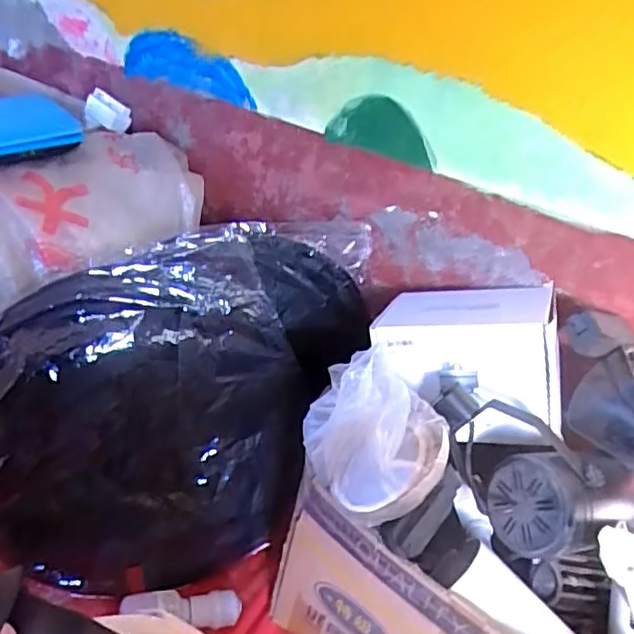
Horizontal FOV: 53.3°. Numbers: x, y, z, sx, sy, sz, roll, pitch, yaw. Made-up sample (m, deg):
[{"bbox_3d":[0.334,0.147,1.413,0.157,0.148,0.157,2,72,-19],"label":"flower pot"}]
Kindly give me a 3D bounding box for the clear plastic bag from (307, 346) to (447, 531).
[{"bbox_3d":[0.052,0.119,0.618,0.145,0.134,0.101,16,37,11],"label":"clear plastic bag"}]

